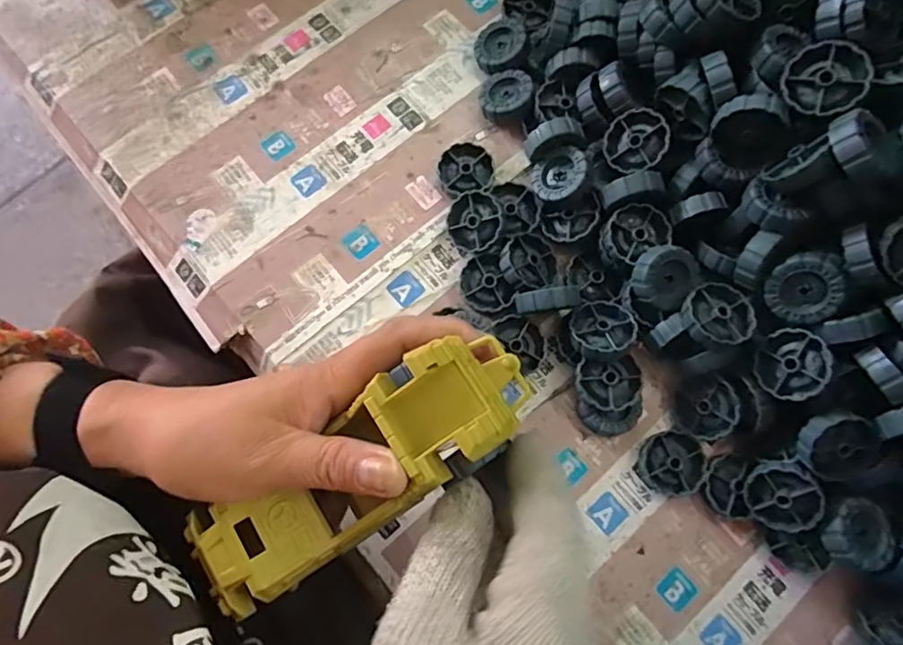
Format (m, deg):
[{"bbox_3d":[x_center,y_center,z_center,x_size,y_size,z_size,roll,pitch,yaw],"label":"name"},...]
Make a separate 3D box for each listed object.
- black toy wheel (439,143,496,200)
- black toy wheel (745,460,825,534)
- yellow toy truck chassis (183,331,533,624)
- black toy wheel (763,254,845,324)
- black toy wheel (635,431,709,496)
[{"bbox_3d":[0.010,-0.104,0.383,0.036,0.014,0.034,0,78,0],"label":"black toy wheel"},{"bbox_3d":[0.194,0.100,0.325,0.037,0.015,0.039,-16,93,34],"label":"black toy wheel"},{"bbox_3d":[-0.042,0.067,0.249,0.166,0.034,0.052,-37,79,5],"label":"yellow toy truck chassis"},{"bbox_3d":[0.197,-0.019,0.313,0.036,0.010,0.038,24,119,18],"label":"black toy wheel"},{"bbox_3d":[0.137,0.088,0.347,0.038,0.011,0.039,0,78,0],"label":"black toy wheel"}]

